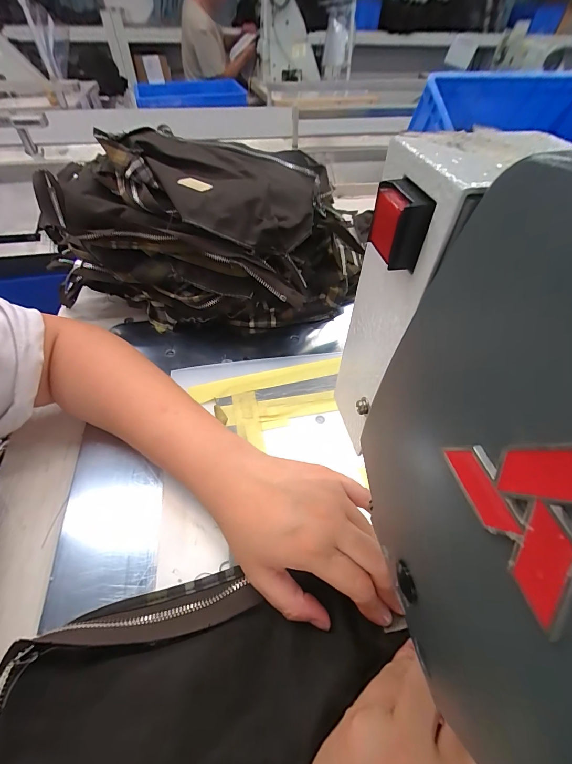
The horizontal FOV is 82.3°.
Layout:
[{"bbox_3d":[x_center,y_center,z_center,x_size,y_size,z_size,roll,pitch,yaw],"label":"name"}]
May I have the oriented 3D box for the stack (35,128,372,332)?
[{"bbox_3d":[-0.087,-0.179,0.402,0.358,0.146,0.196,12,50,7],"label":"stack"}]

